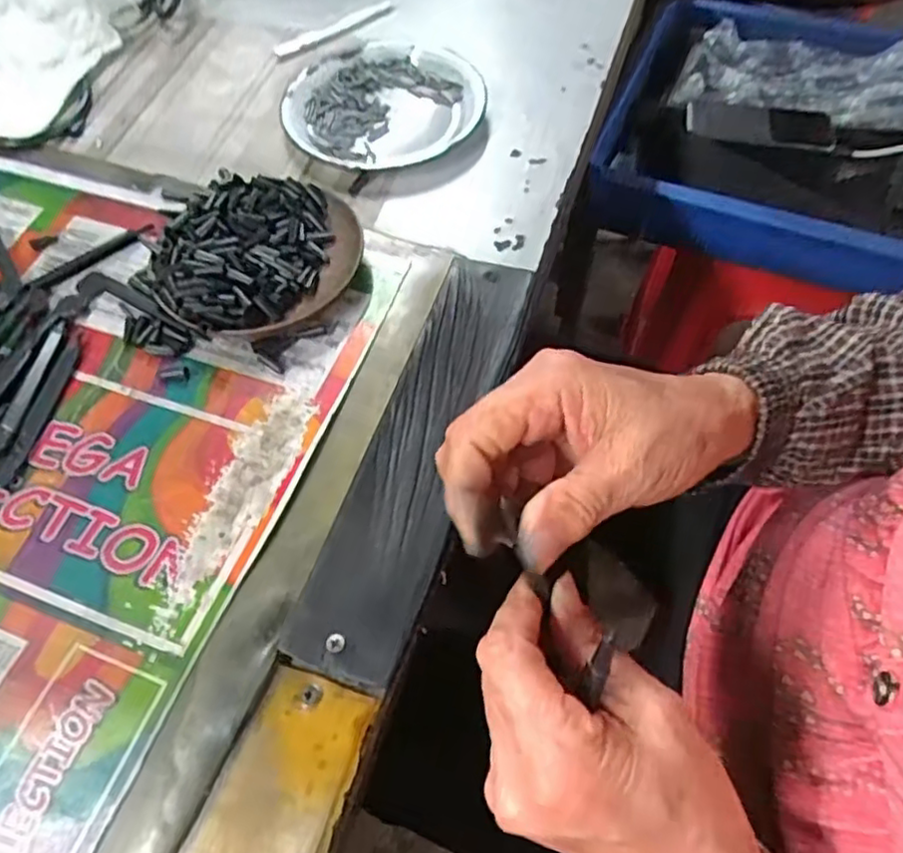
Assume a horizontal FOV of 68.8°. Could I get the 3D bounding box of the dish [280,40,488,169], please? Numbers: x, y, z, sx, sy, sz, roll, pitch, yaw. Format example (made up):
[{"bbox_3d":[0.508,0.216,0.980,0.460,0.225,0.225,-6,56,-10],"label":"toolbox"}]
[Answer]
[{"bbox_3d":[-0.047,-0.223,0.448,0.130,0.016,0.128,-14,60,-6],"label":"dish"}]

